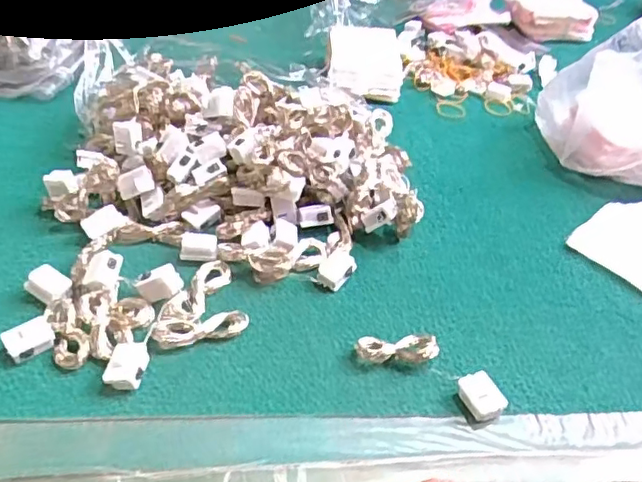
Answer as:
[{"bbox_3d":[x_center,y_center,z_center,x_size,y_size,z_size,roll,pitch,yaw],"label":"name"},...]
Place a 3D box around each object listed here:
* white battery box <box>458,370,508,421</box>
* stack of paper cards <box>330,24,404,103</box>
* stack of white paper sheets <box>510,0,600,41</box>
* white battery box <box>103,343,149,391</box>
[{"bbox_3d":[0.101,0.098,0.379,0.021,0.016,0.028,-16,47,-24],"label":"white battery box"},{"bbox_3d":[0.049,-0.201,0.679,0.080,0.044,0.110,3,42,-4],"label":"stack of paper cards"},{"bbox_3d":[0.323,-0.320,0.850,0.117,0.047,0.089,5,42,-2],"label":"stack of white paper sheets"},{"bbox_3d":[-0.120,0.078,0.373,0.021,0.014,0.030,7,42,-1],"label":"white battery box"}]

